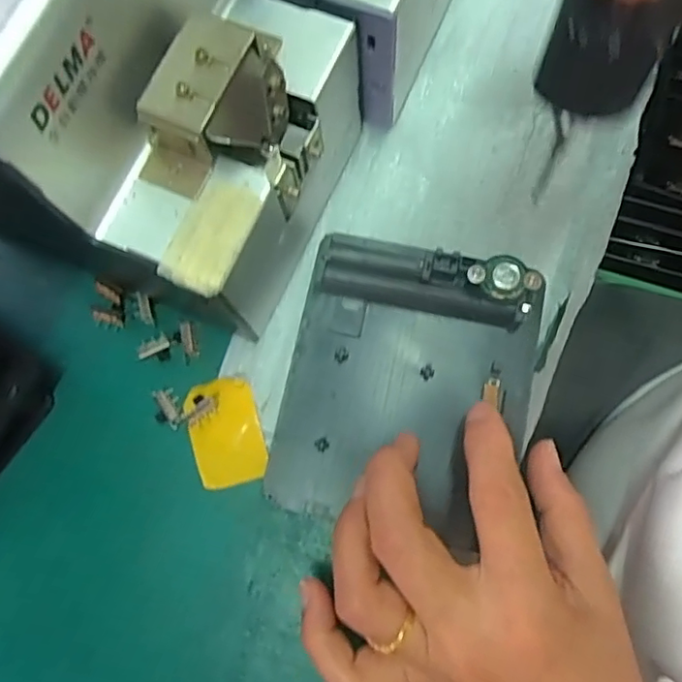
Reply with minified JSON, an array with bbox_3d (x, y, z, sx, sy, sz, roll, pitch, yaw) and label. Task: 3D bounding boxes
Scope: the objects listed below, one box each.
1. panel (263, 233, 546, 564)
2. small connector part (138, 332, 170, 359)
[{"bbox_3d":[0.032,0.018,0.267,0.111,0.025,0.129,12,76,2],"label":"panel"},{"bbox_3d":[-0.091,0.002,0.283,0.015,0.004,0.008,-28,76,-4],"label":"small connector part"}]

